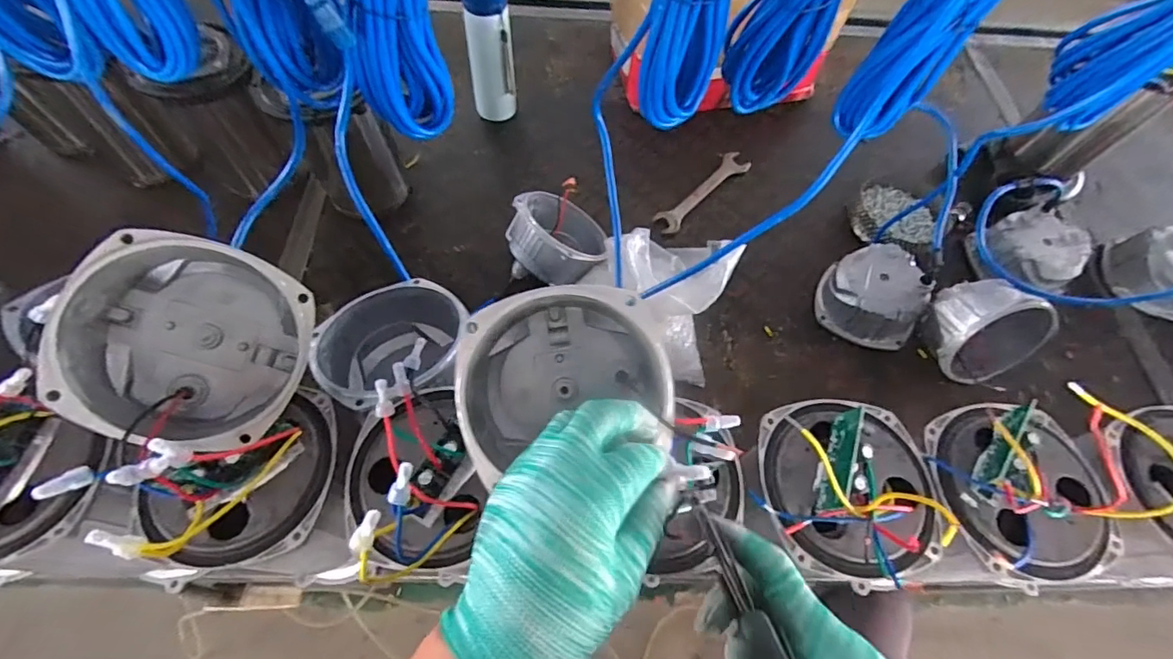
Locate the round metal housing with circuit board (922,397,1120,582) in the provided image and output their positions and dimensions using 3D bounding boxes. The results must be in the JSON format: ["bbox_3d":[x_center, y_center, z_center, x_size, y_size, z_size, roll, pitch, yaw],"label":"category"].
[{"bbox_3d":[0.342,0.114,0.383,0.137,0.050,0.132,1,62,-3],"label":"round metal housing with circuit board"}]

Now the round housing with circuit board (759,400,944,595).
[{"bbox_3d":[0.198,0.108,0.368,0.137,0.061,0.135,1,62,-3],"label":"round housing with circuit board"}]

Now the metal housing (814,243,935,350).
[{"bbox_3d":[0.390,-0.042,0.705,0.116,0.085,0.131,-6,63,-7],"label":"metal housing"}]

